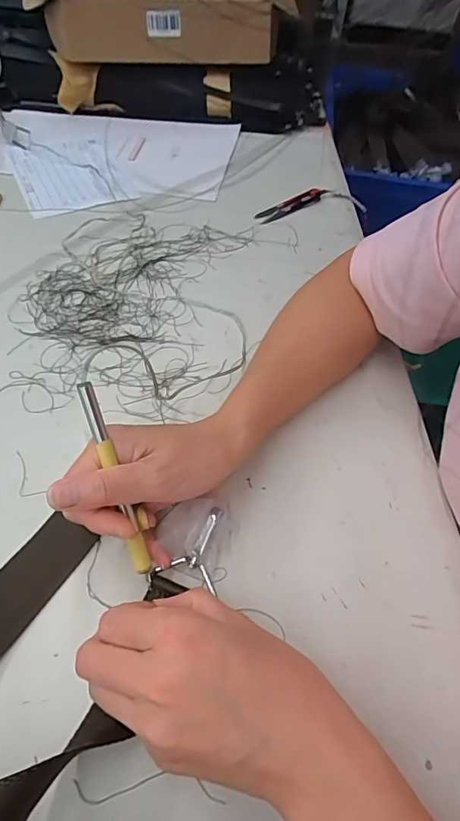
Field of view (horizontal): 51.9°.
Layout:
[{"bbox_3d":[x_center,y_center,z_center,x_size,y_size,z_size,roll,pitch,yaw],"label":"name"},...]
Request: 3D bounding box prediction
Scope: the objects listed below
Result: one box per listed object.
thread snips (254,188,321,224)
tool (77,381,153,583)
[{"bbox_3d":[0.077,-0.268,0.614,0.105,0.010,0.022,-30,60,-26],"label":"thread snips"},{"bbox_3d":[-0.069,0.046,0.290,0.012,0.011,0.132,-17,99,-17],"label":"tool"}]

